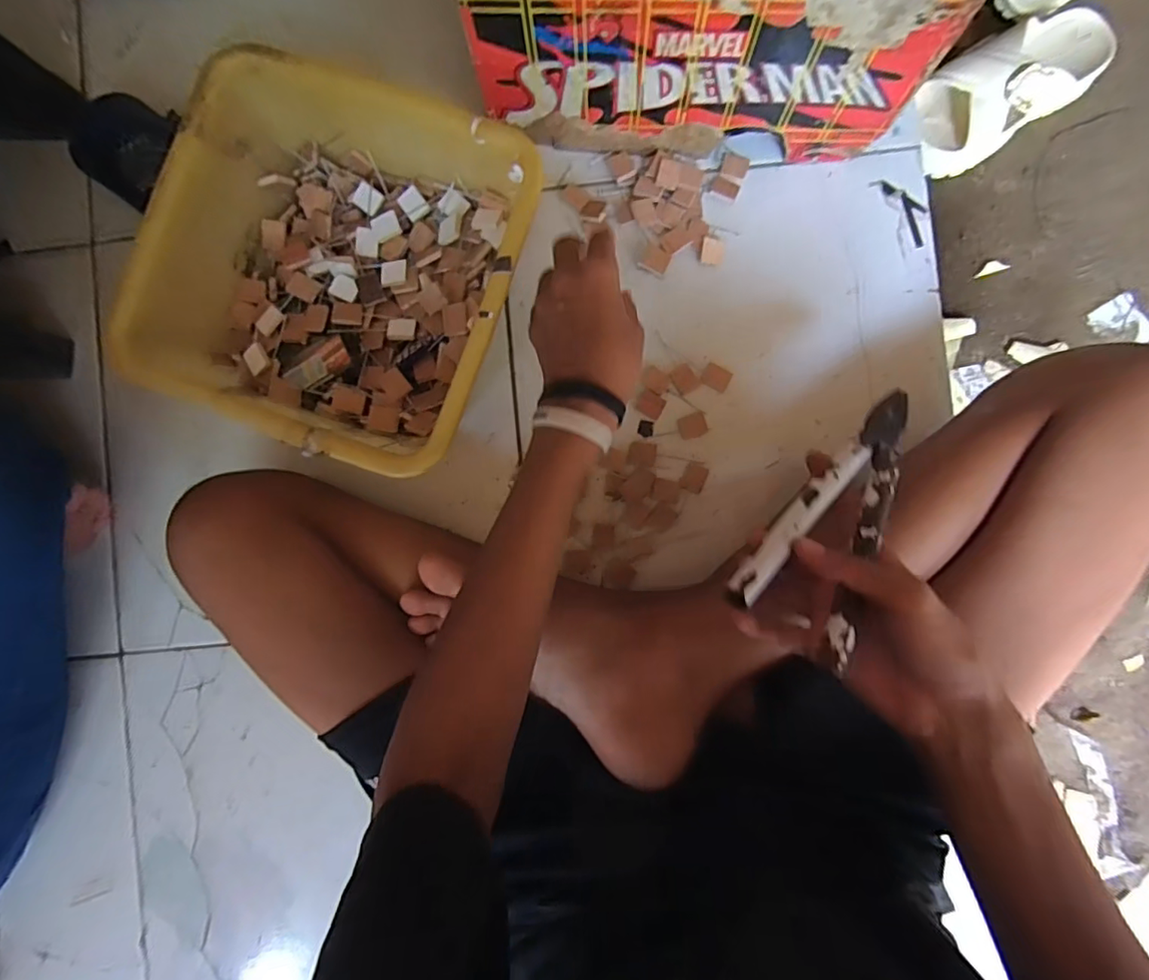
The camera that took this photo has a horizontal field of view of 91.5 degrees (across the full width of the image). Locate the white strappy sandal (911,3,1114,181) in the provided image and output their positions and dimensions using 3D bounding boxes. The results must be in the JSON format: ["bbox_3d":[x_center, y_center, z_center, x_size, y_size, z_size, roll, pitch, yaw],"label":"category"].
[{"bbox_3d":[0.469,-0.430,0.598,0.208,0.101,0.094,-29,88,2],"label":"white strappy sandal"}]

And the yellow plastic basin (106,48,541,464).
[{"bbox_3d":[-0.178,-0.170,0.463,0.264,0.115,0.270,19,90,3],"label":"yellow plastic basin"}]

